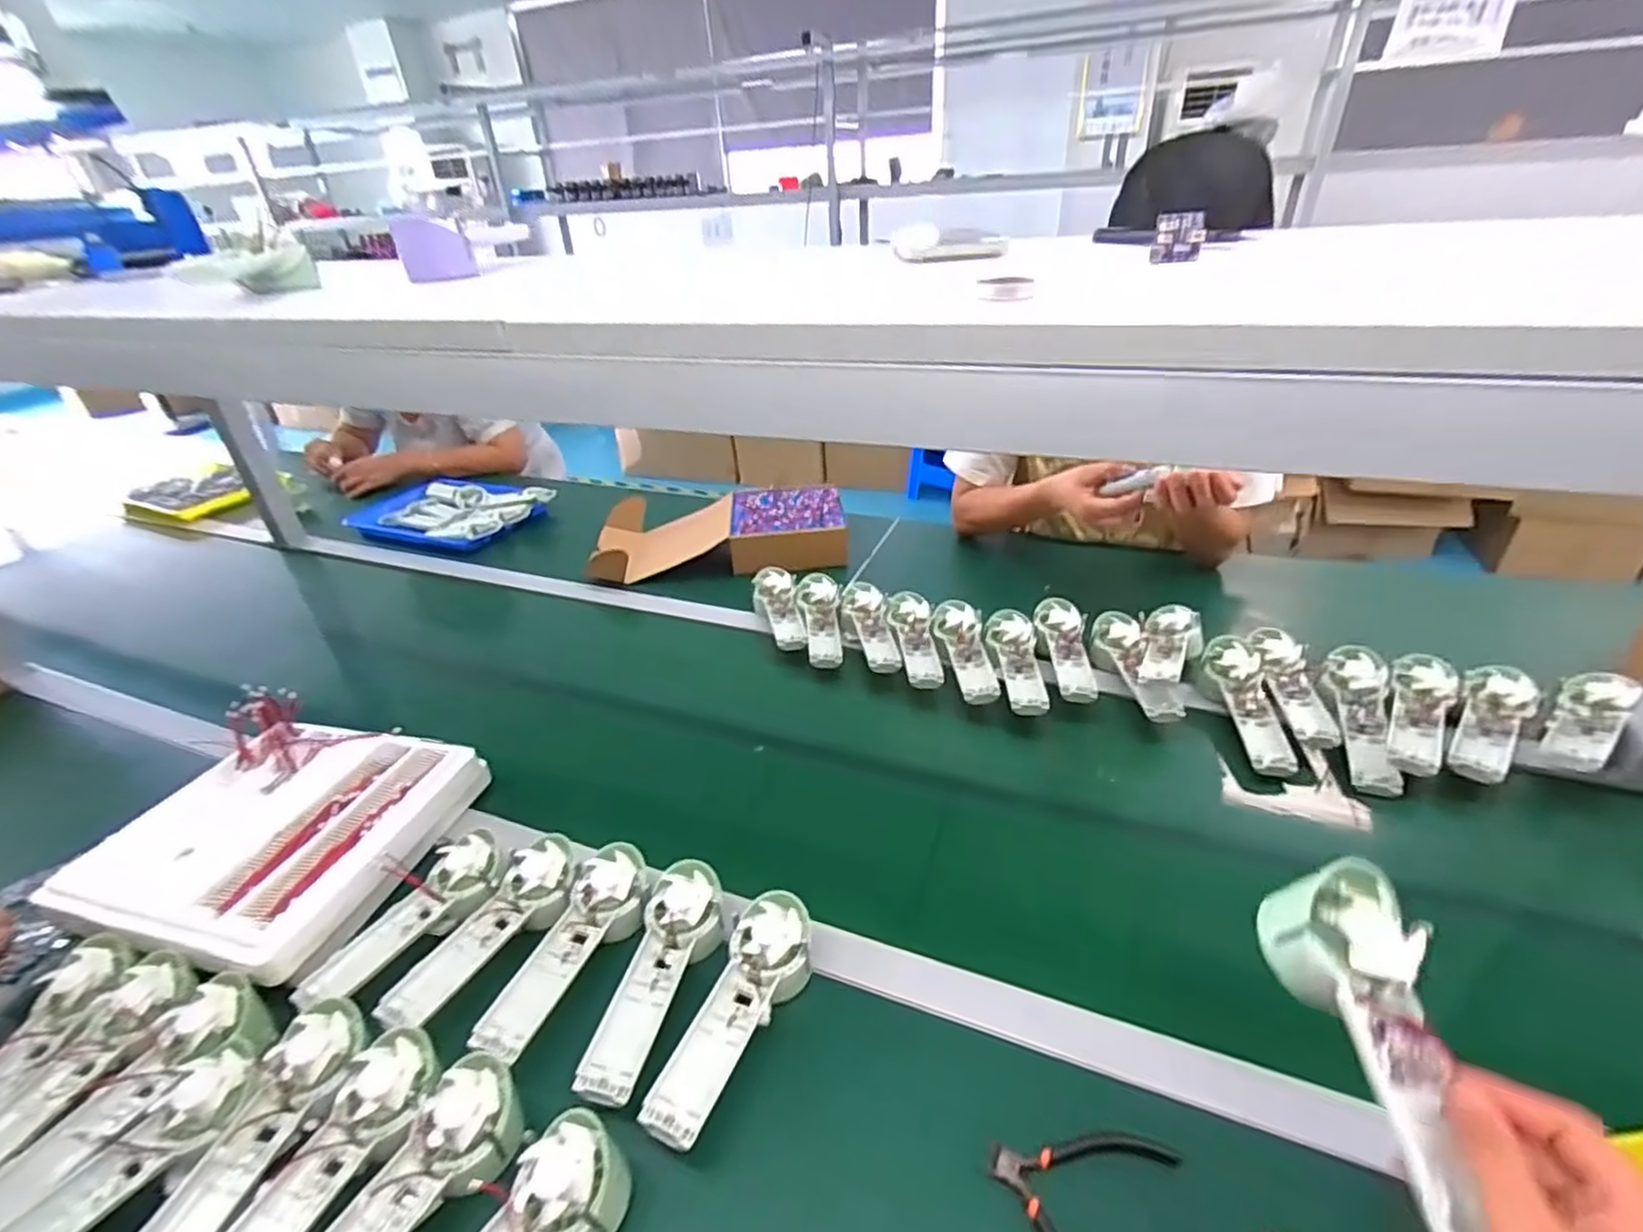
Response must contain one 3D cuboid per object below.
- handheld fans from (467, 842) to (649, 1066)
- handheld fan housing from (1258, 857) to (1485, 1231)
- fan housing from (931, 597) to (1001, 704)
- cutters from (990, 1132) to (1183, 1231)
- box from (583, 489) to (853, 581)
[{"bbox_3d":[-0.201,0.266,0.566,0.067,0.028,0.179,8,34,18],"label":"handheld fans"},{"bbox_3d":[0.273,0.213,0.339,0.065,0.034,0.172,0,54,6],"label":"handheld fan housing"},{"bbox_3d":[0.181,0.041,0.879,0.062,0.035,0.176,-2,33,2],"label":"fan housing"},{"bbox_3d":[0.160,0.363,0.430,0.105,0.009,0.104,13,36,24],"label":"cutters"},{"bbox_3d":[-0.172,-0.139,1.173,0.412,0.078,0.248,-6,33,-3],"label":"box"}]

